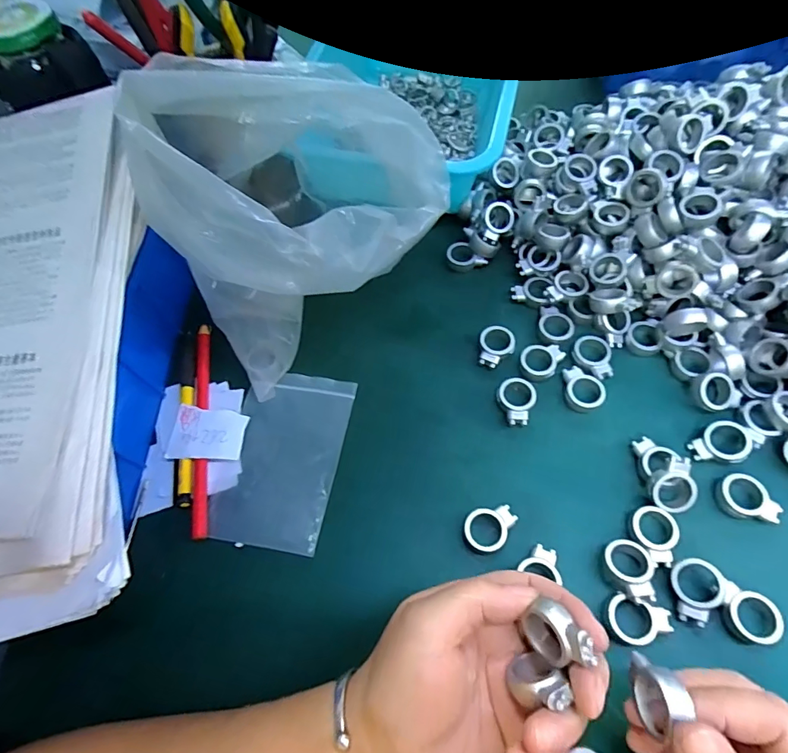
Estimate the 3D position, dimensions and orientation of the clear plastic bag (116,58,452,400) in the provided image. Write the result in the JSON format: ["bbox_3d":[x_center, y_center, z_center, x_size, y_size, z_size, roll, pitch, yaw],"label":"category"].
[{"bbox_3d":[-0.059,-0.103,0.298,0.177,0.174,0.130,-43,67,-16],"label":"clear plastic bag"}]

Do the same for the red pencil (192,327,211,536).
[{"bbox_3d":[-0.141,0.032,0.331,0.010,0.005,0.167,-11,62,-1],"label":"red pencil"}]

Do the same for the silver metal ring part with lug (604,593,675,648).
[{"bbox_3d":[0.137,0.138,0.253,0.038,0.013,0.025,13,64,12],"label":"silver metal ring part with lug"}]

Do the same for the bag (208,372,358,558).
[{"bbox_3d":[-0.077,0.054,0.319,0.076,0.004,0.123,9,62,6],"label":"bag"}]

